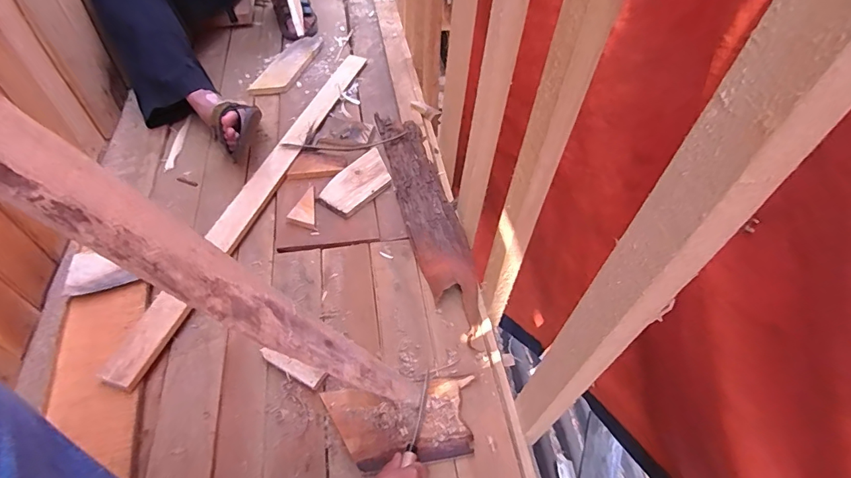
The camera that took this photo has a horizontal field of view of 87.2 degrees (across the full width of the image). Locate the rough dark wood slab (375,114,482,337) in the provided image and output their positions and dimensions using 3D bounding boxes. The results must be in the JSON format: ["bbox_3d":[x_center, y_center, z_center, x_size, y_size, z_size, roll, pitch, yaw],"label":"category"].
[{"bbox_3d":[-0.002,-0.075,0.908,0.102,0.042,0.579,-10,54,-12],"label":"rough dark wood slab"}]

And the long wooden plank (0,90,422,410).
[{"bbox_3d":[-0.211,-0.001,0.350,0.018,0.775,0.062,-15,49,24],"label":"long wooden plank"}]

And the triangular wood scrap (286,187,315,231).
[{"bbox_3d":[-0.244,-0.062,0.886,0.050,0.011,0.099,-5,53,-8],"label":"triangular wood scrap"}]

